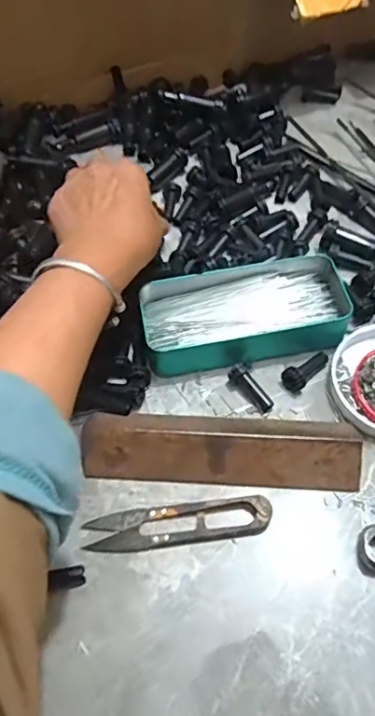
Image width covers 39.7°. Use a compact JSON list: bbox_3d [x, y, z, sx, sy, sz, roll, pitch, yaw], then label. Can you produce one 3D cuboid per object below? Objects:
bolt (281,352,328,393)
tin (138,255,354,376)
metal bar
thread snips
[{"bbox_3d":[0.087,0.007,0.381,0.039,0.017,0.018,-41,65,-20],"label":"bolt"},{"bbox_3d":[0.047,-0.036,0.395,0.158,0.030,0.070,-9,59,-2],"label":"tin"},{"bbox_3d":[0.021,0.057,0.346,0.181,0.028,0.047,2,59,4],"label":"metal bar"},{"bbox_3d":[-0.006,0.105,0.329,0.116,0.010,0.024,-5,59,0],"label":"thread snips"}]

